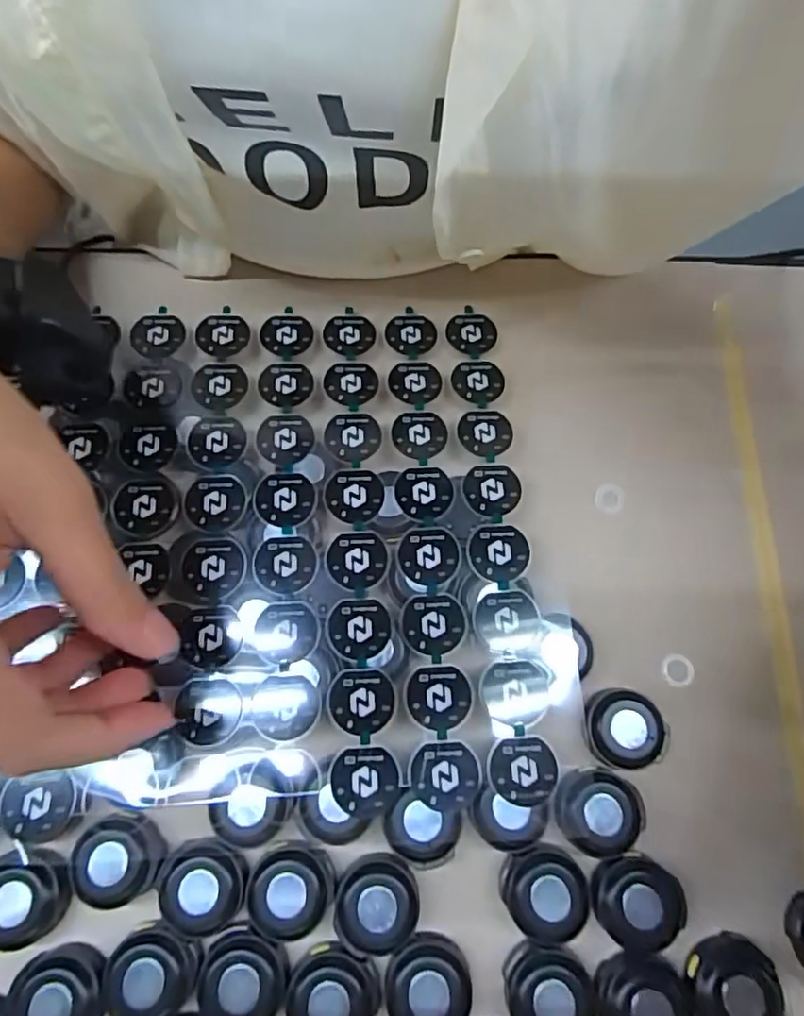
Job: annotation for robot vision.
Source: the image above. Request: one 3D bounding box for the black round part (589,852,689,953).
[{"bbox_3d":[0.084,0.140,0.209,0.029,0.009,0.029,0,73,-1],"label":"black round part"}]

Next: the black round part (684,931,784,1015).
[{"bbox_3d":[0.114,0.164,0.201,0.030,0.008,0.029,0,73,-1],"label":"black round part"}]

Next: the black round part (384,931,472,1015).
[{"bbox_3d":[0.009,0.164,0.202,0.030,0.009,0.029,0,73,-1],"label":"black round part"}]

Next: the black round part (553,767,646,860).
[{"bbox_3d":[0.072,0.112,0.218,0.032,0.008,0.029,27,74,7],"label":"black round part"}]

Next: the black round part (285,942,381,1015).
[{"bbox_3d":[-0.024,0.166,0.200,0.029,0.010,0.028,0,73,-1],"label":"black round part"}]

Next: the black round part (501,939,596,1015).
[{"bbox_3d":[0.050,0.168,0.202,0.029,0.009,0.030,14,73,3],"label":"black round part"}]

